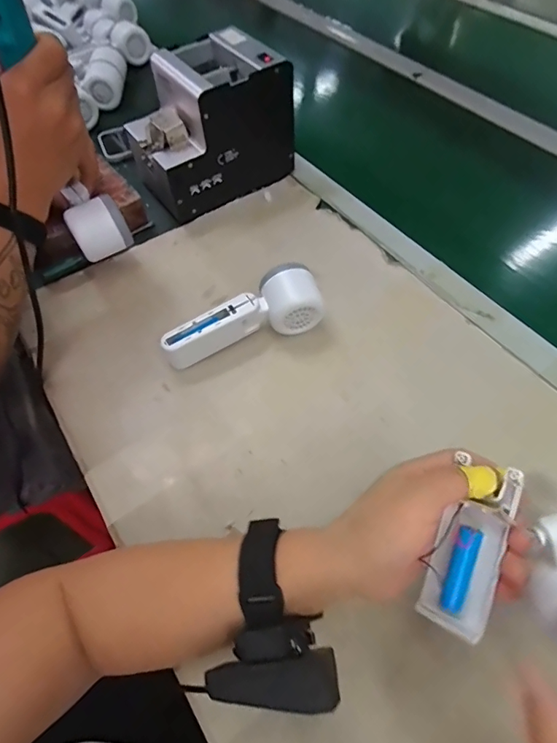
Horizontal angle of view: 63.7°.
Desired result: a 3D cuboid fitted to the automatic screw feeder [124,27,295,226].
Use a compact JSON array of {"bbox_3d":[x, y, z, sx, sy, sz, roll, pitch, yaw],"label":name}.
[{"bbox_3d":[-0.090,-0.315,0.579,0.183,0.148,0.133,-30,60,-18],"label":"automatic screw feeder"}]

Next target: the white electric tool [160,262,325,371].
[{"bbox_3d":[-0.038,-0.055,0.462,0.165,0.058,0.054,-17,57,-10],"label":"white electric tool"}]

